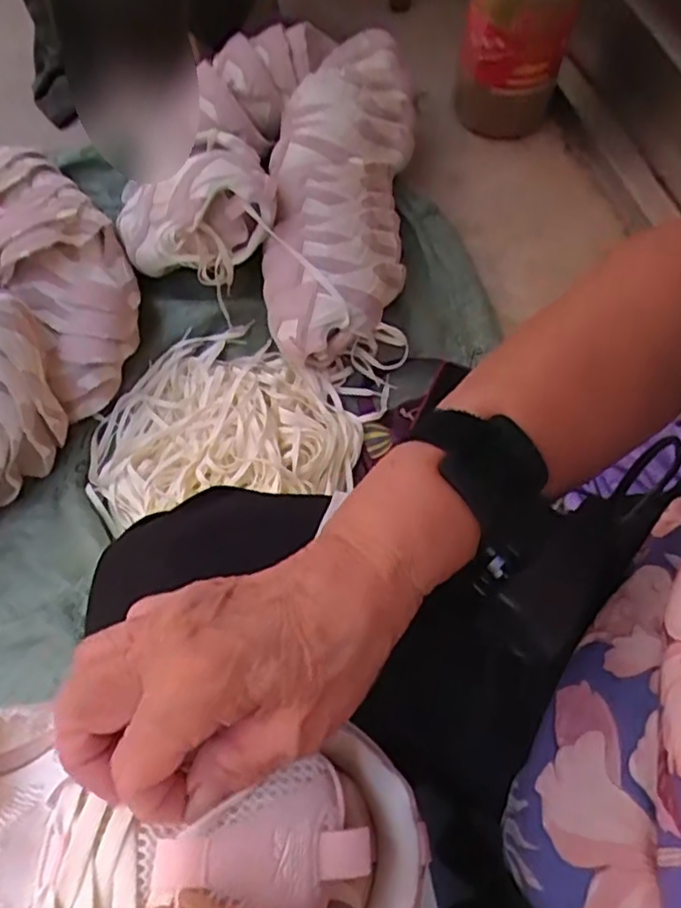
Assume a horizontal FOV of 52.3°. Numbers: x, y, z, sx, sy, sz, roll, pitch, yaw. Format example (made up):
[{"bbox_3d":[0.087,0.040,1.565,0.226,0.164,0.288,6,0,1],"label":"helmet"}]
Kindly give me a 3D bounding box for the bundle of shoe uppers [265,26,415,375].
[{"bbox_3d":[0.002,-0.361,0.969,0.190,0.149,0.526,5,64,-2],"label":"bundle of shoe uppers"}]

